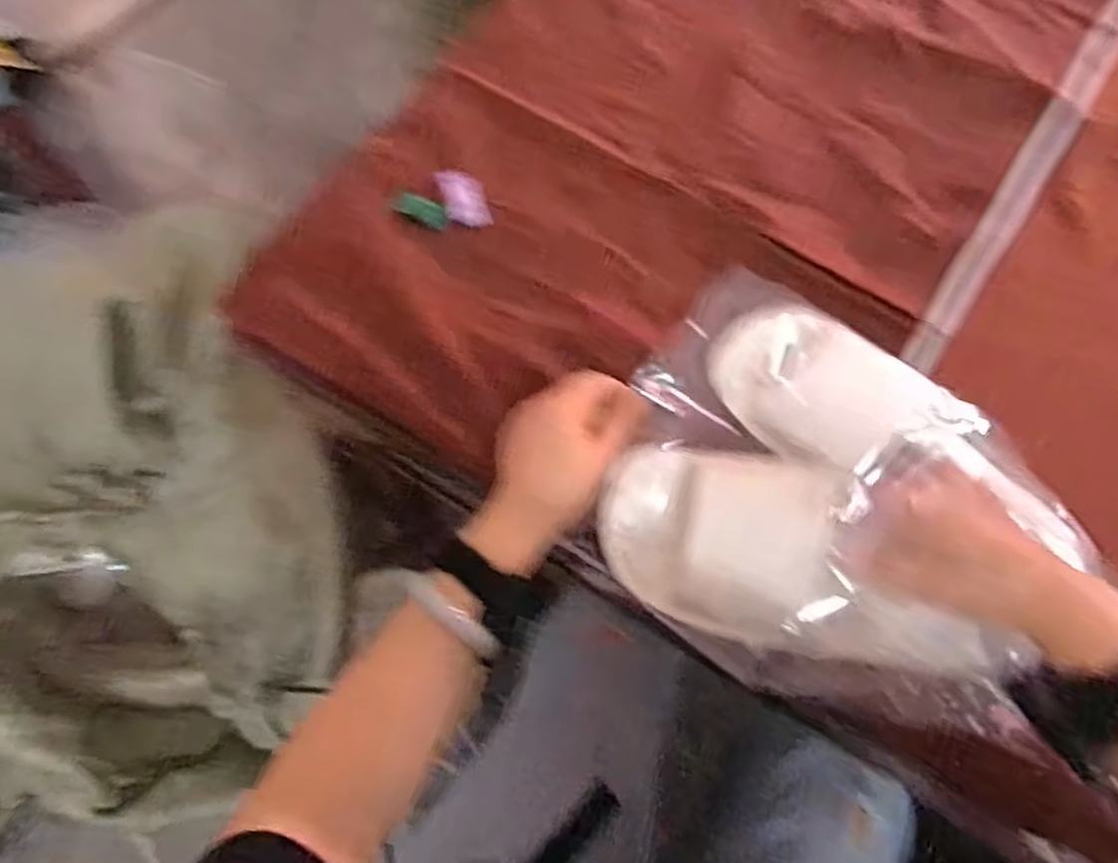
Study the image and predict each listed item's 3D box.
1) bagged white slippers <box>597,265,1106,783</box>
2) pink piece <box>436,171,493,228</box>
[{"bbox_3d":[0.171,0.040,0.486,0.291,0.051,0.242,36,71,15],"label":"bagged white slippers"},{"bbox_3d":[-0.078,-0.193,0.620,0.033,0.011,0.057,-17,67,-7],"label":"pink piece"}]

